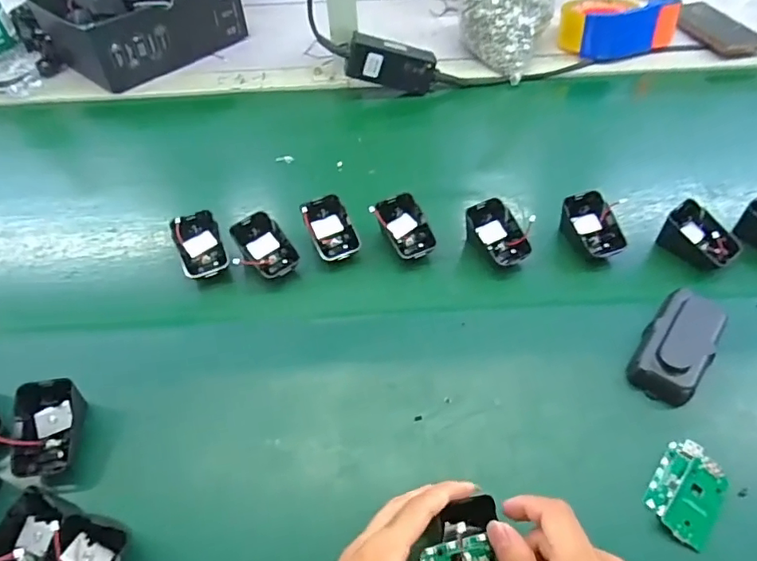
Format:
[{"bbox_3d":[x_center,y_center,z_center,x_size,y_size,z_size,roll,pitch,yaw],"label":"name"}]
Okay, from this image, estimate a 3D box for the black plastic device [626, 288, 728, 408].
[{"bbox_3d":[0.252,0.054,0.447,0.052,0.032,0.105,33,59,26],"label":"black plastic device"}]

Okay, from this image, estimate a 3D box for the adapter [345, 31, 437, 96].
[{"bbox_3d":[0.019,-0.283,0.698,0.116,0.054,0.024,11,47,-13],"label":"adapter"}]

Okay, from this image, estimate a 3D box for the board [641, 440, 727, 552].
[{"bbox_3d":[0.222,0.151,0.383,0.044,0.013,0.068,31,58,25],"label":"board"}]

